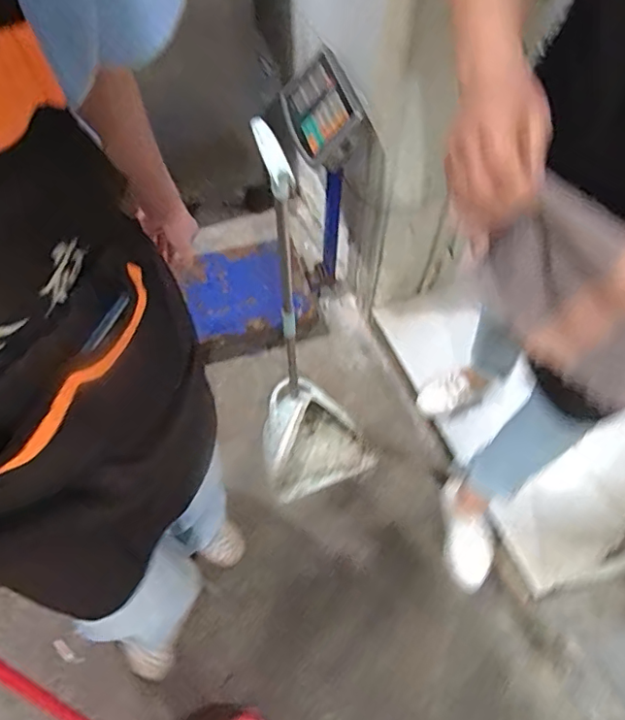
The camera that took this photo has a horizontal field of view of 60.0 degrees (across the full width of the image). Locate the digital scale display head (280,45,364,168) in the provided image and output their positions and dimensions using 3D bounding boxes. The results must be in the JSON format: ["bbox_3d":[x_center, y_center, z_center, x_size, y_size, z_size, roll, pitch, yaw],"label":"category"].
[{"bbox_3d":[0.017,-0.534,1.154,0.082,0.168,0.248,0,54,-42],"label":"digital scale display head"}]

